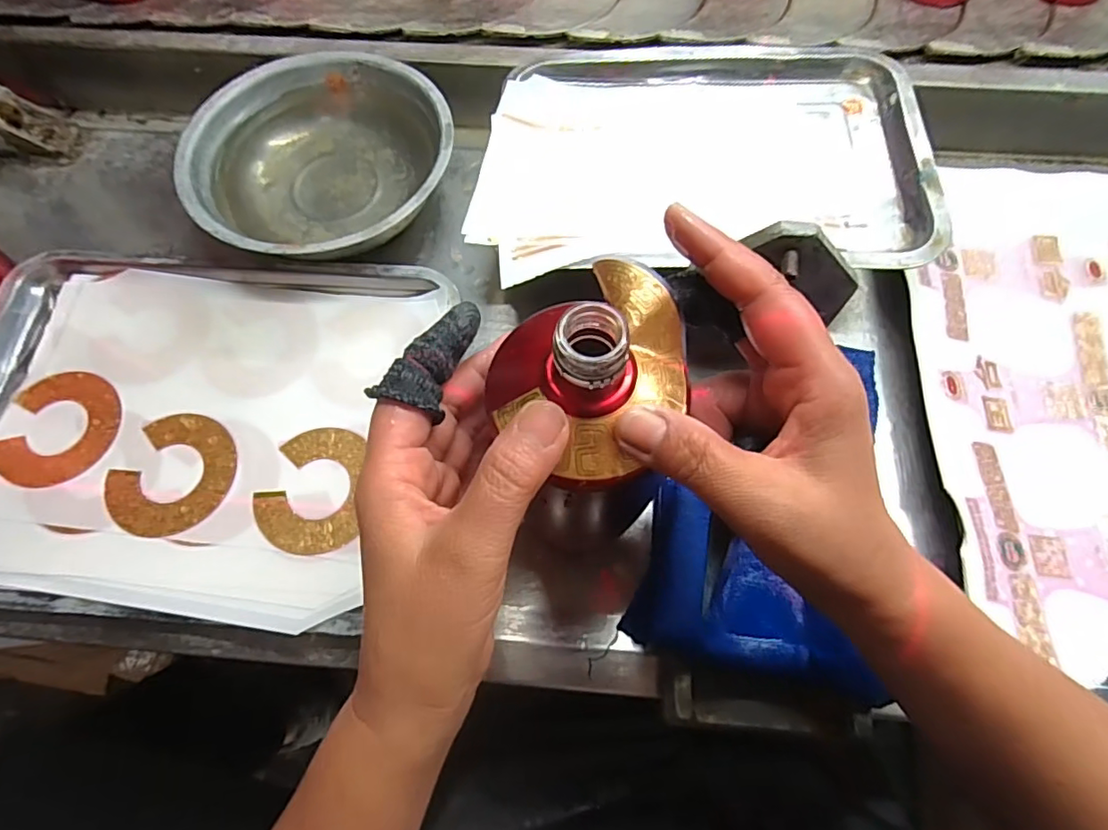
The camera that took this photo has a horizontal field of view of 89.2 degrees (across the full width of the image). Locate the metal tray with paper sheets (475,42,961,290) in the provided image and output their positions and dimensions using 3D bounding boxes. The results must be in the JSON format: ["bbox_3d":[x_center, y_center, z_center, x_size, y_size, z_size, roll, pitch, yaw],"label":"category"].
[{"bbox_3d":[0.105,-0.185,0.407,0.305,0.021,0.206,2,67,2],"label":"metal tray with paper sheets"}]

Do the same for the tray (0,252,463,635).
[{"bbox_3d":[-0.259,-0.002,0.381,0.315,0.022,0.250,5,71,2],"label":"tray"}]

